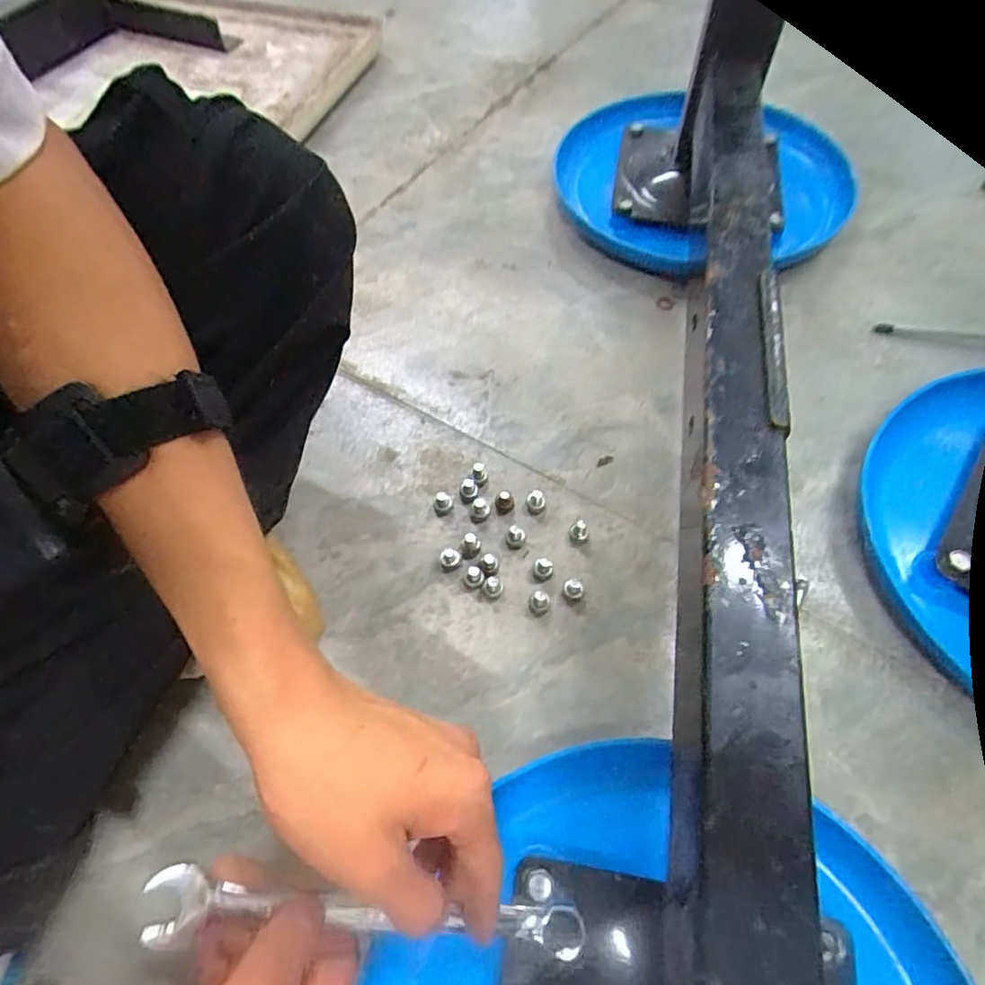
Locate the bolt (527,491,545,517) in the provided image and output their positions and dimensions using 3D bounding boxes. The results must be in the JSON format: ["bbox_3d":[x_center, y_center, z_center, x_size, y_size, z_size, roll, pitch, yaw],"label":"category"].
[{"bbox_3d":[0.032,0.009,0.426,0.014,0.014,0.014,5,60,4],"label":"bolt"}]

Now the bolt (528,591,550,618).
[{"bbox_3d":[0.031,0.074,0.387,0.014,0.017,0.013,20,62,12],"label":"bolt"}]

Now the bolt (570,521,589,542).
[{"bbox_3d":[0.061,0.028,0.410,0.013,0.015,0.011,16,61,10],"label":"bolt"}]

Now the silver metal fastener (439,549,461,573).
[{"bbox_3d":[-0.029,0.047,0.403,0.014,0.019,0.012,-10,60,-5],"label":"silver metal fastener"}]

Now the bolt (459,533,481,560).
[{"bbox_3d":[-0.016,0.039,0.406,0.012,0.019,0.015,20,62,12],"label":"bolt"}]

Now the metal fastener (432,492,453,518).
[{"bbox_3d":[-0.036,0.008,0.424,0.014,0.018,0.013,0,60,0],"label":"metal fastener"}]

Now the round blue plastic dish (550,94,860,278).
[{"bbox_3d":[0.203,-0.324,0.596,0.266,0.054,0.271,0,60,0],"label":"round blue plastic dish"}]

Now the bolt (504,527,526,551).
[{"bbox_3d":[0.016,0.032,0.414,0.014,0.010,0.015,11,61,7],"label":"bolt"}]

